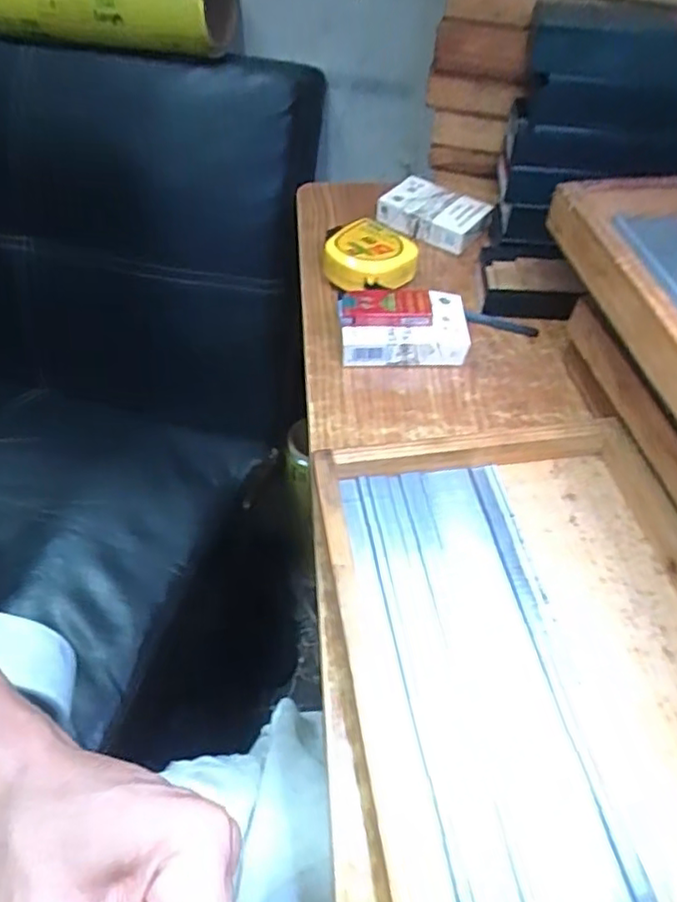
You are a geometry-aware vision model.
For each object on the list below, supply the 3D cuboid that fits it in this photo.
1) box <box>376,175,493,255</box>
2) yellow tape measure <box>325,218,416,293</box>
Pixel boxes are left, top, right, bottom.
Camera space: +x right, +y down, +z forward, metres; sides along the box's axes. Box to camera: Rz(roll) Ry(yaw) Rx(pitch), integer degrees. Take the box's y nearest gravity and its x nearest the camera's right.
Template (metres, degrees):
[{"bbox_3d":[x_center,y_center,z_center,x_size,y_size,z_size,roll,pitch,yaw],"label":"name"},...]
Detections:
[{"bbox_3d":[0.083,-0.210,0.568,0.084,0.028,0.058,29,55,21],"label":"box"},{"bbox_3d":[0.023,-0.151,0.516,0.070,0.036,0.069,28,55,21],"label":"yellow tape measure"}]

